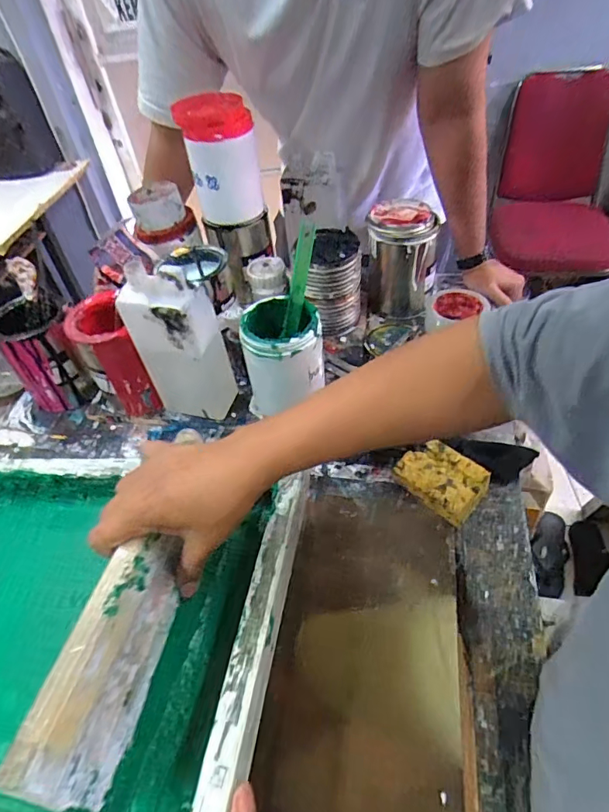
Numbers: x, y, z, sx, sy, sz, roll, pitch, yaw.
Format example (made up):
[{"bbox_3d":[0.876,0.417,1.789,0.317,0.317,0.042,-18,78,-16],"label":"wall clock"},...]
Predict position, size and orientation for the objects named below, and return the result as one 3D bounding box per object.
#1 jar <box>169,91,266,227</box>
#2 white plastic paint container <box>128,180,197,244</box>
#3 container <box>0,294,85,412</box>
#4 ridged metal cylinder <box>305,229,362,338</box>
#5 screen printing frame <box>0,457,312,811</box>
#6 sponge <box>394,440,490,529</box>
[{"bbox_3d":[-0.119,-0.358,0.700,0.097,0.164,0.086,-7,46,0],"label":"jar"},{"bbox_3d":[-0.231,-0.310,0.767,0.100,0.057,0.078,-24,48,-15],"label":"white plastic paint container"},{"bbox_3d":[-0.380,-0.072,0.702,0.091,0.145,0.091,-21,48,-13],"label":"container"},{"bbox_3d":[0.048,-0.192,0.734,0.078,0.140,0.096,10,49,16],"label":"ridged metal cylinder"},{"bbox_3d":[-0.243,0.206,0.459,0.450,0.066,0.349,-2,45,18],"label":"screen printing frame"},{"bbox_3d":[0.160,0.089,0.557,0.066,0.044,0.092,-37,53,-25],"label":"sponge"}]

